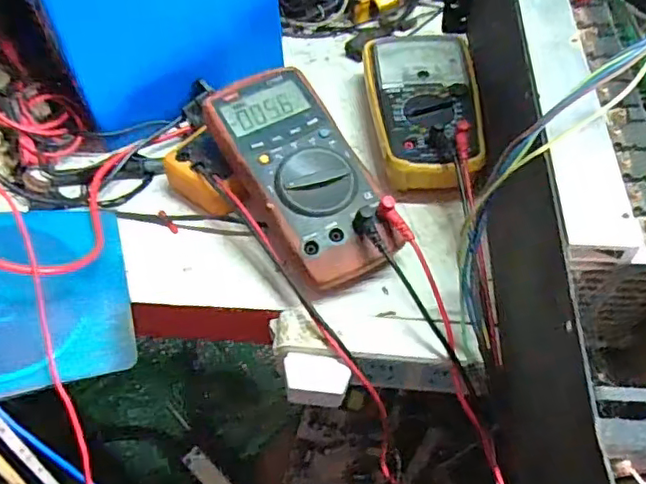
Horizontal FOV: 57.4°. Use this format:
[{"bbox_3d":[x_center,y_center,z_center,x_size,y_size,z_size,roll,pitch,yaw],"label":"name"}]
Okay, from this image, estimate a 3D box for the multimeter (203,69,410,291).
[{"bbox_3d":[-0.017,-0.047,0.420,0.082,0.049,0.169,-25,69,-15],"label":"multimeter"}]

